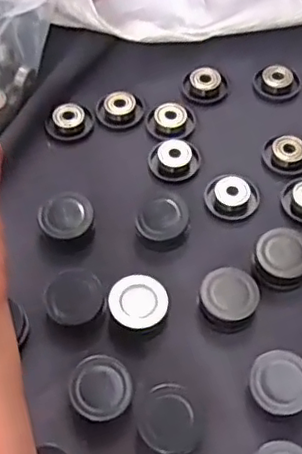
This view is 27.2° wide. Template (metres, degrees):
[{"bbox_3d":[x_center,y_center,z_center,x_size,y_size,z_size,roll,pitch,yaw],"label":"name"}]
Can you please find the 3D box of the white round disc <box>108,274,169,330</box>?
[{"bbox_3d":[-0.007,0.044,0.352,0.032,0.017,0.029,-15,57,-12],"label":"white round disc"}]

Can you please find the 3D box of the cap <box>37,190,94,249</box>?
[{"bbox_3d":[-0.051,-0.004,0.384,0.032,0.018,0.030,1,55,-1],"label":"cap"}]

